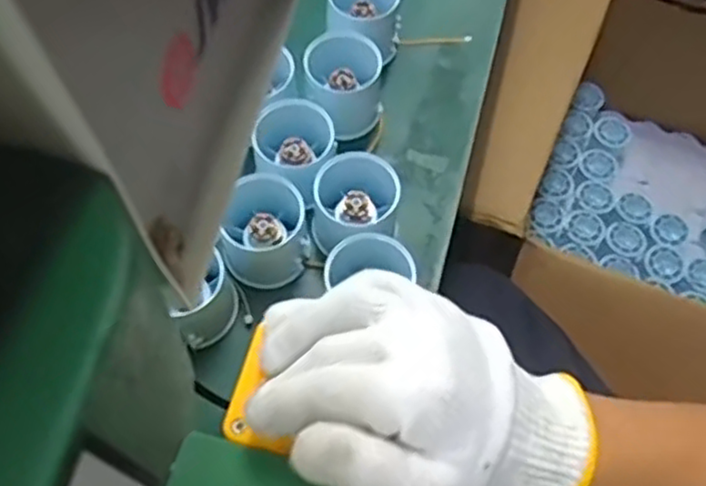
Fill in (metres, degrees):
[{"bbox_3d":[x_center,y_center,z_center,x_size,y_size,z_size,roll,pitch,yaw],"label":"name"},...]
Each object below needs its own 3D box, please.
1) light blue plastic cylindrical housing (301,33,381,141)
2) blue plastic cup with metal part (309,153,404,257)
[{"bbox_3d":[-0.006,-0.105,0.480,0.048,0.046,0.052,0,63,0],"label":"light blue plastic cylindrical housing"},{"bbox_3d":[0.000,-0.026,0.445,0.054,0.048,0.048,-18,65,-9],"label":"blue plastic cup with metal part"}]

